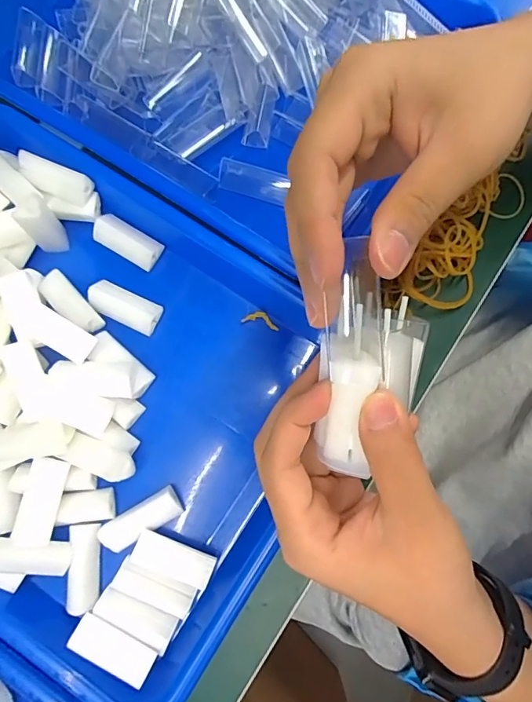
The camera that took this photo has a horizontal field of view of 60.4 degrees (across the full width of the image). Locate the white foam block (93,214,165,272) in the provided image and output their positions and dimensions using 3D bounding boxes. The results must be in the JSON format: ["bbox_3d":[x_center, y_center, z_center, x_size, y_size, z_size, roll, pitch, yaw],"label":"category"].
[{"bbox_3d":[-0.093,-0.075,0.308,0.046,0.013,0.021,31,79,7],"label":"white foam block"}]

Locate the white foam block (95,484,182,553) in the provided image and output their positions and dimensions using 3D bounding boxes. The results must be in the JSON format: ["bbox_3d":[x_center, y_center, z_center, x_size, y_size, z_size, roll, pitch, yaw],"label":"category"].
[{"bbox_3d":[-0.072,0.098,0.266,0.046,0.012,0.019,-30,78,-6],"label":"white foam block"}]

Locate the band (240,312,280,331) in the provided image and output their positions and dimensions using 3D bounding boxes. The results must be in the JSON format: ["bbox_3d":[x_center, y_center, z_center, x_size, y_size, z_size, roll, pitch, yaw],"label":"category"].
[{"bbox_3d":[-0.003,-0.021,0.299,0.025,0.004,0.010,13,77,4],"label":"band"}]

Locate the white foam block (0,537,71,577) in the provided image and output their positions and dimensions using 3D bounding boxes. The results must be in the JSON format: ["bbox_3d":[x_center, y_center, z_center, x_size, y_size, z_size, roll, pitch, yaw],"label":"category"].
[{"bbox_3d":[-0.131,0.112,0.249,0.045,0.014,0.017,17,76,-23],"label":"white foam block"}]

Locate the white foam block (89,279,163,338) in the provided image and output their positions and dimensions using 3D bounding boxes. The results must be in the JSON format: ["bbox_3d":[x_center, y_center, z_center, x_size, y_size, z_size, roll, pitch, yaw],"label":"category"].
[{"bbox_3d":[-0.091,-0.029,0.297,0.046,0.013,0.022,24,78,6],"label":"white foam block"}]

